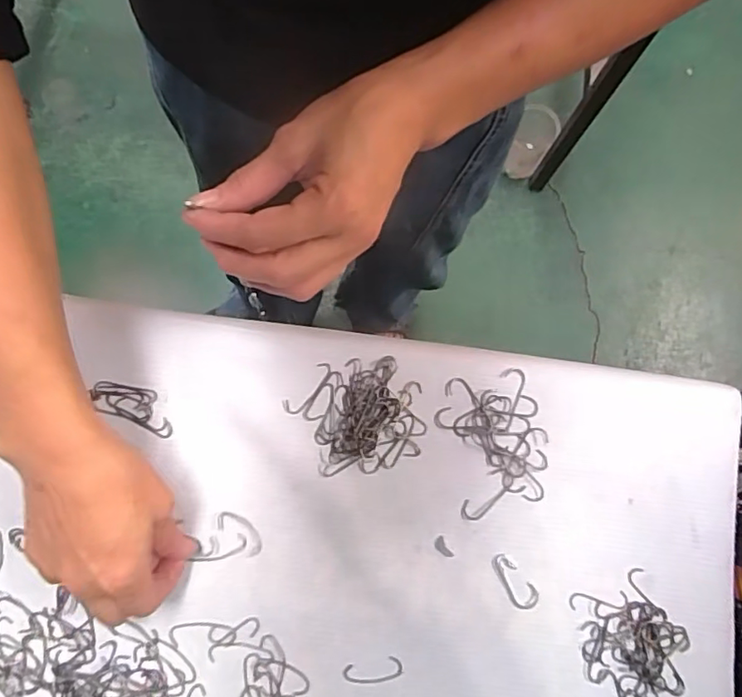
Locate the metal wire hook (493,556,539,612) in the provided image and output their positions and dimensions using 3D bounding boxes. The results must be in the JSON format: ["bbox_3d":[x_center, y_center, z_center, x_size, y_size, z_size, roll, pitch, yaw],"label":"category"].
[{"bbox_3d":[0.093,0.152,0.357,0.017,0.004,0.039,-33,82,-7],"label":"metal wire hook"}]

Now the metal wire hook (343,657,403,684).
[{"bbox_3d":[0.001,0.206,0.348,0.037,0.004,0.014,-8,80,-3],"label":"metal wire hook"}]

